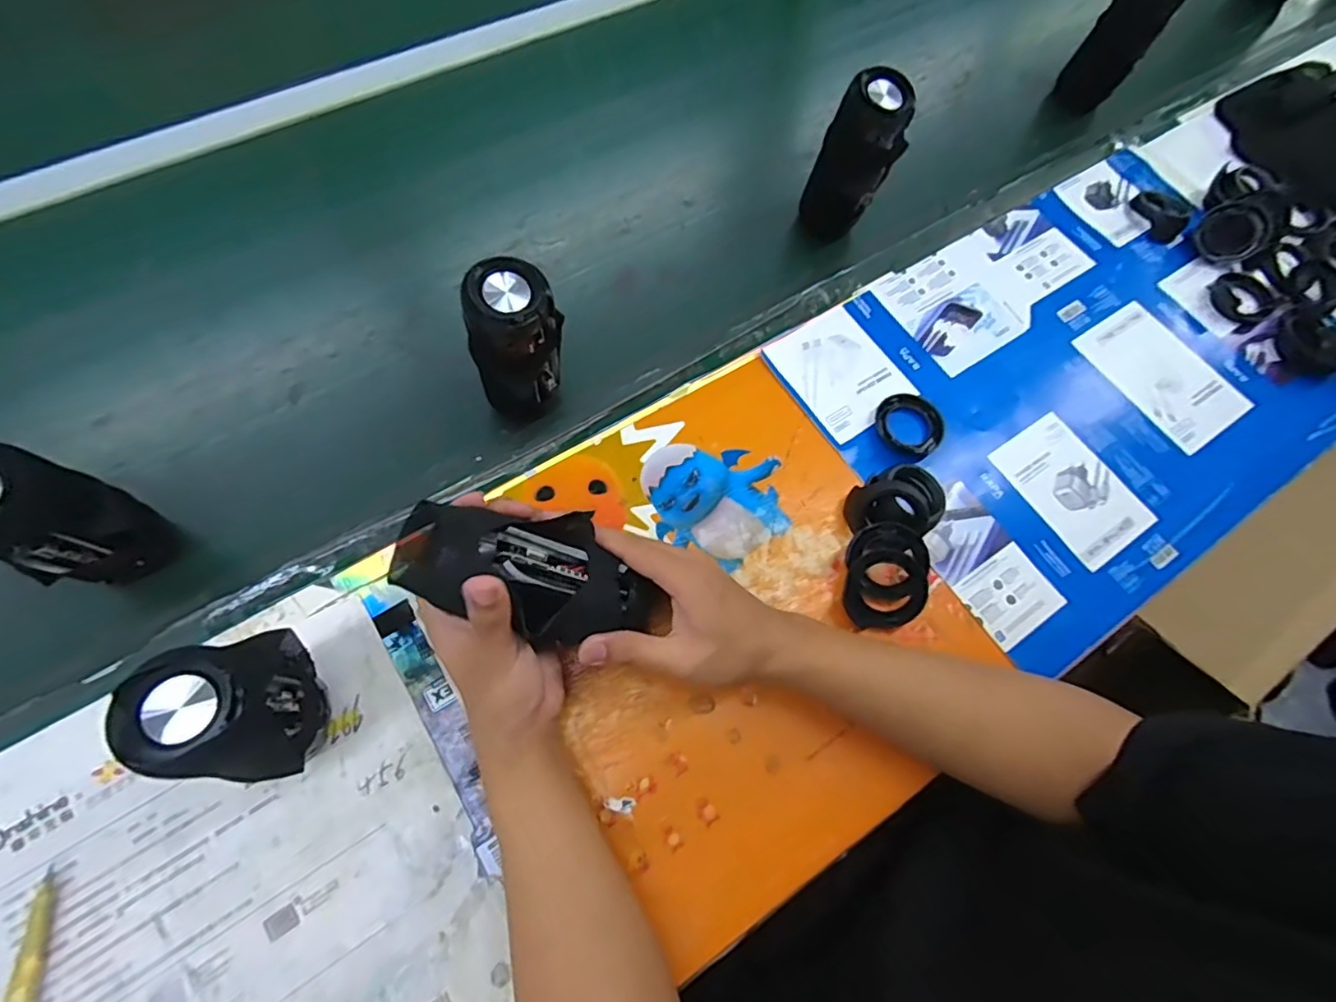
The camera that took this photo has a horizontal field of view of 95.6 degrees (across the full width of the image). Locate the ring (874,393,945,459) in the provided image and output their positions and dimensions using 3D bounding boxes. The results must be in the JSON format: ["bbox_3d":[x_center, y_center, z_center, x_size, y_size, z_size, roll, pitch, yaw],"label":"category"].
[{"bbox_3d":[0.220,-0.069,0.548,0.061,0.016,0.064,1,68,-2],"label":"ring"}]

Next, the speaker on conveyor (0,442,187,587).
[{"bbox_3d":[-0.412,0.016,0.415,0.061,0.151,0.051,-32,73,-15],"label":"speaker on conveyor"}]

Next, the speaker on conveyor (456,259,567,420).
[{"bbox_3d":[-0.117,-0.116,0.489,0.059,0.155,0.066,27,69,8],"label":"speaker on conveyor"}]

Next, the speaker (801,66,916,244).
[{"bbox_3d":[0.183,-0.325,0.602,0.057,0.164,0.057,1,68,-2],"label":"speaker"}]

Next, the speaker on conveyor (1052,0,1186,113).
[{"bbox_3d":[0.521,-0.532,0.702,0.070,0.158,0.056,31,70,10],"label":"speaker on conveyor"}]

